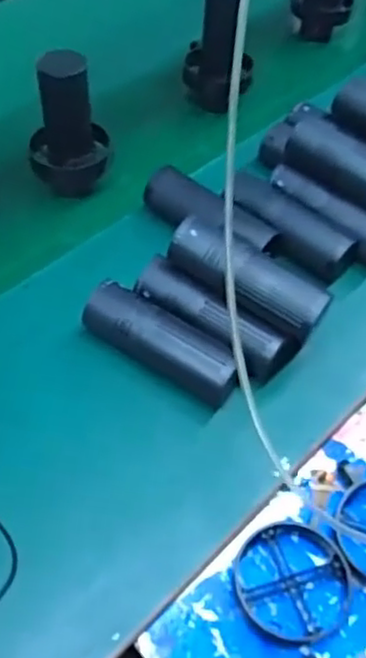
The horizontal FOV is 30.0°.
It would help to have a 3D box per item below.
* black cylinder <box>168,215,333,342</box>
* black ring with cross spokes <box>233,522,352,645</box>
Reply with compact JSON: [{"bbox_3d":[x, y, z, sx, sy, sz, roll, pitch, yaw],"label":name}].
[{"bbox_3d":[0.063,-0.046,0.671,0.165,0.058,0.051,32,56,17],"label":"black cylinder"},{"bbox_3d":[0.093,0.215,0.585,0.100,0.015,0.099,3,53,-4],"label":"black ring with cross spokes"}]

